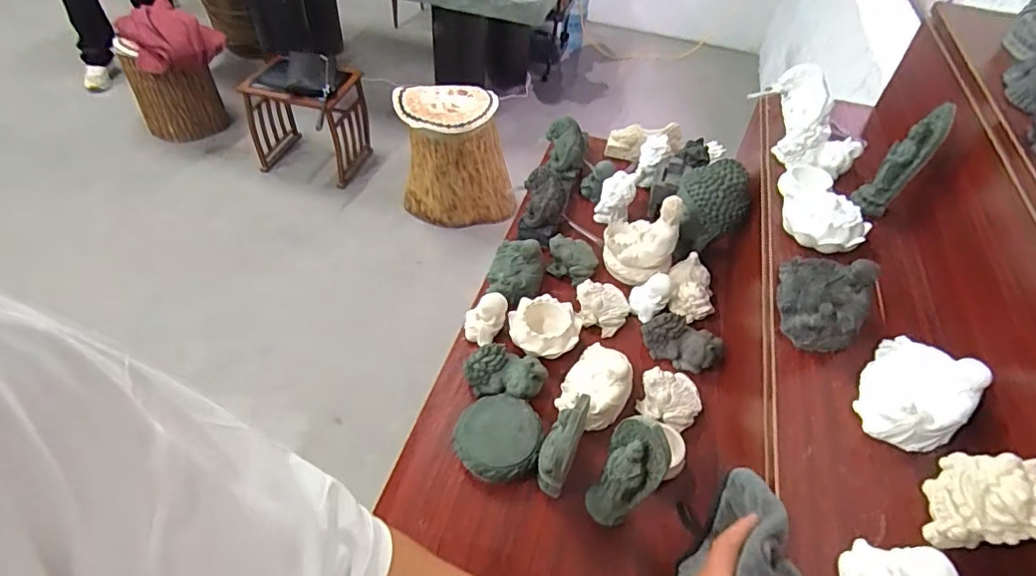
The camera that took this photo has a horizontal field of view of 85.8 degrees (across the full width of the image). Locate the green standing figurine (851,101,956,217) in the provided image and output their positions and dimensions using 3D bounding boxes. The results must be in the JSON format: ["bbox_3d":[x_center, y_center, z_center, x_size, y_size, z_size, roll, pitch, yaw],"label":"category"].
[{"bbox_3d":[0.524,-0.171,0.765,0.046,0.151,0.051,-31,57,-30],"label":"green standing figurine"}]

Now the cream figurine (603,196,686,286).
[{"bbox_3d":[0.206,-0.090,0.927,0.114,0.149,0.114,16,48,9],"label":"cream figurine"}]

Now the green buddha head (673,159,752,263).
[{"bbox_3d":[0.319,-0.131,0.932,0.094,0.150,0.095,-8,48,-13],"label":"green buddha head"}]

